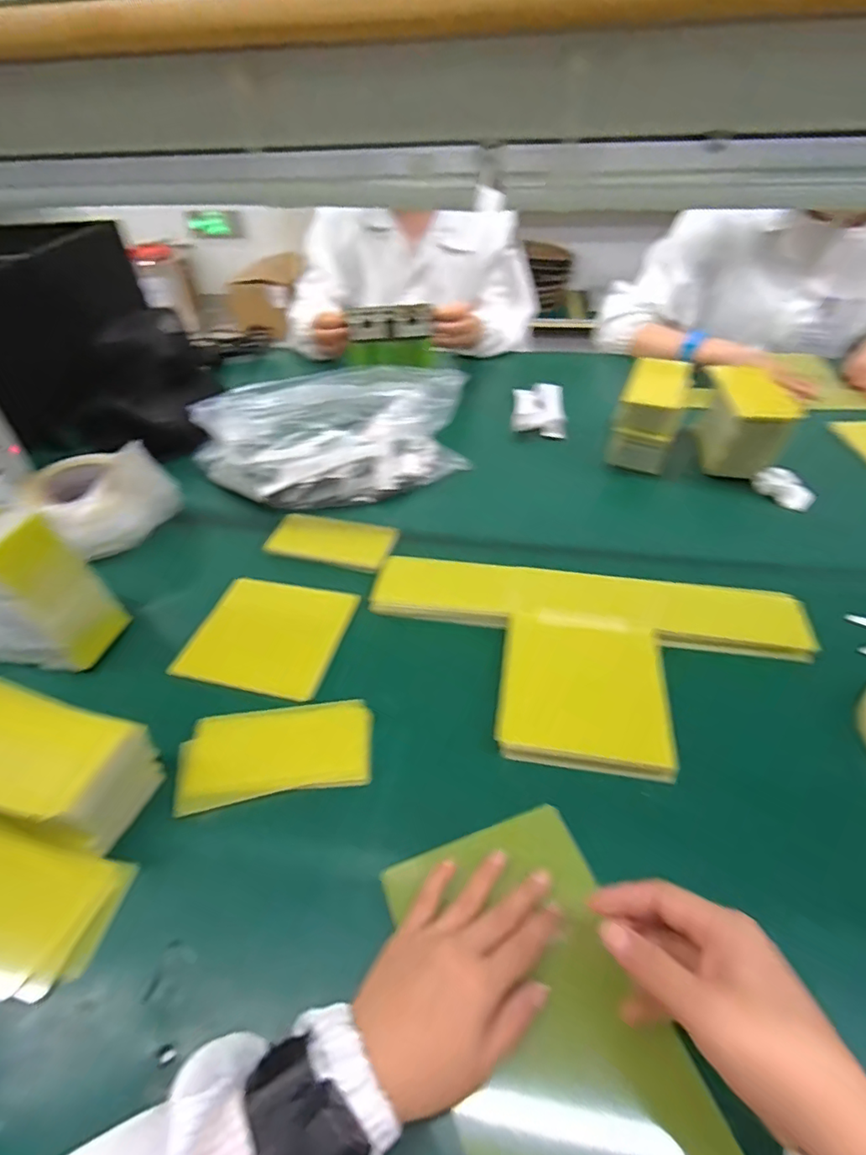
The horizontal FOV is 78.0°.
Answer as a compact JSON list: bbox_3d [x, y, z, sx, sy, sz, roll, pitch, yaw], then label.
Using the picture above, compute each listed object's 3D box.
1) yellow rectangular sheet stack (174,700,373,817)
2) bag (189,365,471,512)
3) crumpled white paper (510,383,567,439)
[{"bbox_3d":[-0.131,0.145,0.449,0.154,0.010,0.083,-7,44,-4],"label":"yellow rectangular sheet stack"},{"bbox_3d":[-0.142,-0.200,0.737,0.360,0.126,0.167,-14,45,-11],"label":"bag"},{"bbox_3d":[0.173,-0.276,0.880,0.084,0.039,0.147,4,44,7],"label":"crumpled white paper"}]

